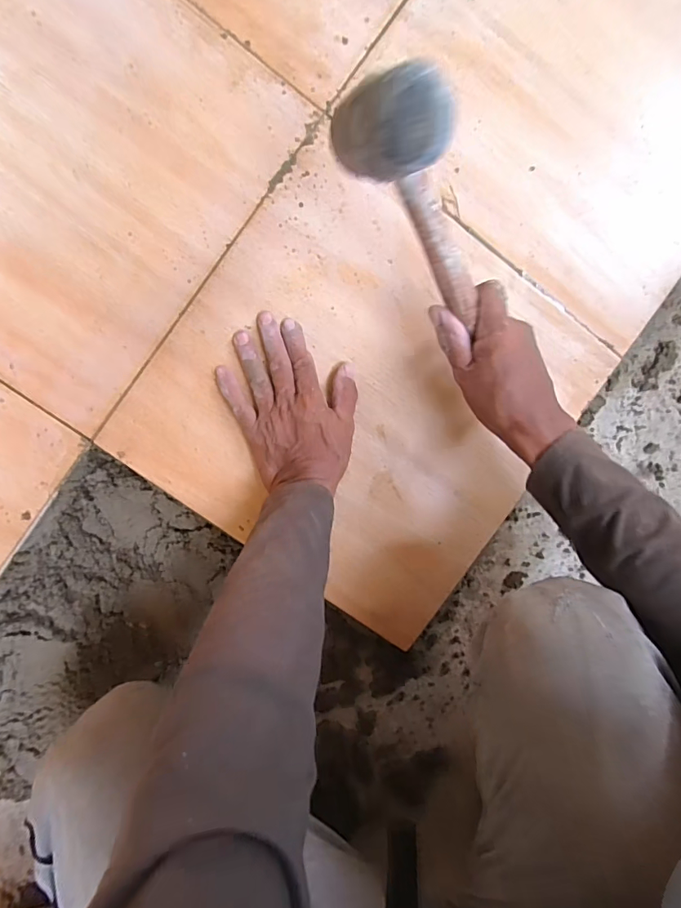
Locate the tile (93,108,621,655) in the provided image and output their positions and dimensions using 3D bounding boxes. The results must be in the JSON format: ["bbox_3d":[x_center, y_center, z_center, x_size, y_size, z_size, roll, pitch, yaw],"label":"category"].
[{"bbox_3d":[0.028,-0.058,0.470,0.393,0.010,0.389,36,90,-7],"label":"tile"}]

